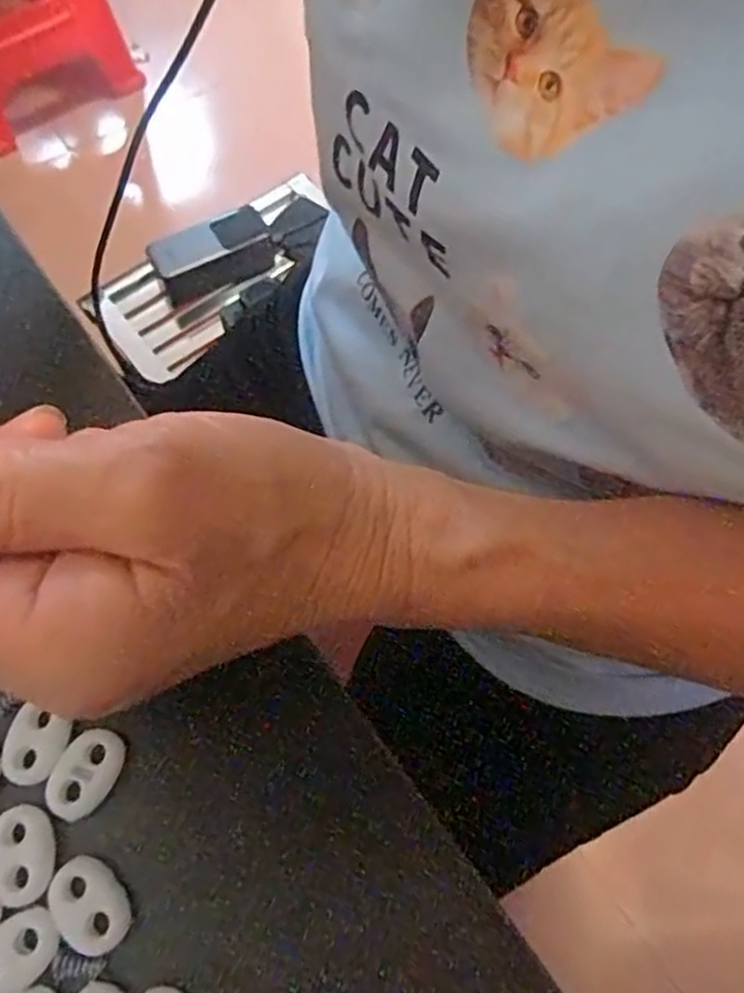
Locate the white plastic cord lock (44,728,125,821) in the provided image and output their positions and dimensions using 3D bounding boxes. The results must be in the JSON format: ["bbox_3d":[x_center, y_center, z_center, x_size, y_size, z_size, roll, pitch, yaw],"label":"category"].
[{"bbox_3d":[-0.075,0.072,0.180,0.015,0.004,0.022,24,69,8],"label":"white plastic cord lock"}]

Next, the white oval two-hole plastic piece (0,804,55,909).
[{"bbox_3d":[-0.088,0.089,0.173,0.014,0.004,0.022,-13,68,-7],"label":"white oval two-hole plastic piece"}]

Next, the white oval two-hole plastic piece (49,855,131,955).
[{"bbox_3d":[-0.069,0.100,0.169,0.015,0.004,0.022,-38,73,-16],"label":"white oval two-hole plastic piece"}]

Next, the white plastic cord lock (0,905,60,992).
[{"bbox_3d":[-0.085,0.108,0.164,0.016,0.004,0.022,39,71,13],"label":"white plastic cord lock"}]

